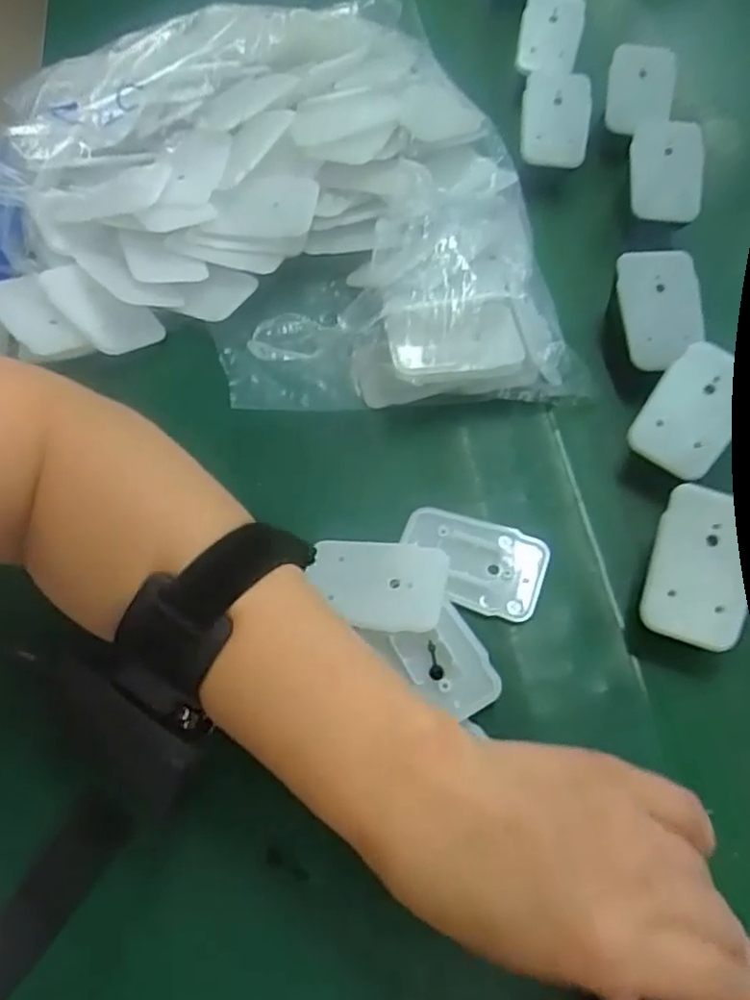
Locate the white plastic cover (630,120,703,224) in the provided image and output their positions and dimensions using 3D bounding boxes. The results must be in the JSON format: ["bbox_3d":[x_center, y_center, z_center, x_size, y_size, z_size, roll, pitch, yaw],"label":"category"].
[{"bbox_3d":[0.183,-0.205,0.441,0.043,0.012,0.064,5,81,6],"label":"white plastic cover"}]

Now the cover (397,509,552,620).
[{"bbox_3d":[0.046,0.030,0.337,0.068,0.007,0.044,16,64,6],"label":"cover"}]

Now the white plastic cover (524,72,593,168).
[{"bbox_3d":[0.119,-0.251,0.462,0.044,0.014,0.063,7,89,3],"label":"white plastic cover"}]

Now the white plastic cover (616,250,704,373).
[{"bbox_3d":[0.158,-0.104,0.384,0.044,0.006,0.064,-8,88,-6],"label":"white plastic cover"}]

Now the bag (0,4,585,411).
[{"bbox_3d":[-0.081,-0.168,0.403,0.326,0.062,0.284,-10,64,-7],"label":"bag"}]

